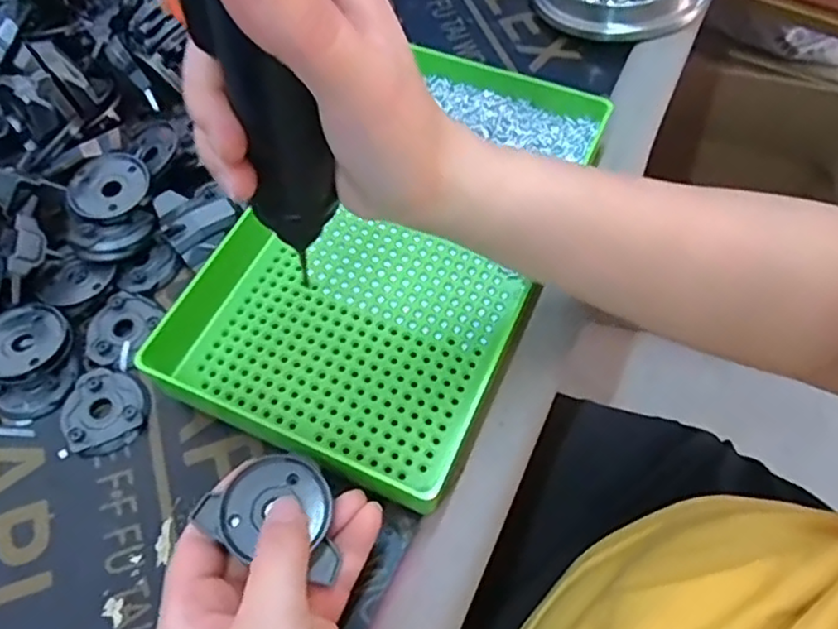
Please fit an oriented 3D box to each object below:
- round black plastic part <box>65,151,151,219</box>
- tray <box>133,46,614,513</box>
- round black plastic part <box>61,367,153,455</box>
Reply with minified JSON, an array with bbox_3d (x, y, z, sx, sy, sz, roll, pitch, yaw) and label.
[{"bbox_3d":[-0.170,-0.071,0.368,0.037,0.009,0.043,36,67,20],"label":"round black plastic part"},{"bbox_3d":[-0.016,-0.040,0.353,0.163,0.030,0.242,22,63,14],"label":"tray"},{"bbox_3d":[-0.152,0.047,0.322,0.041,0.004,0.041,-1,60,1],"label":"round black plastic part"}]

